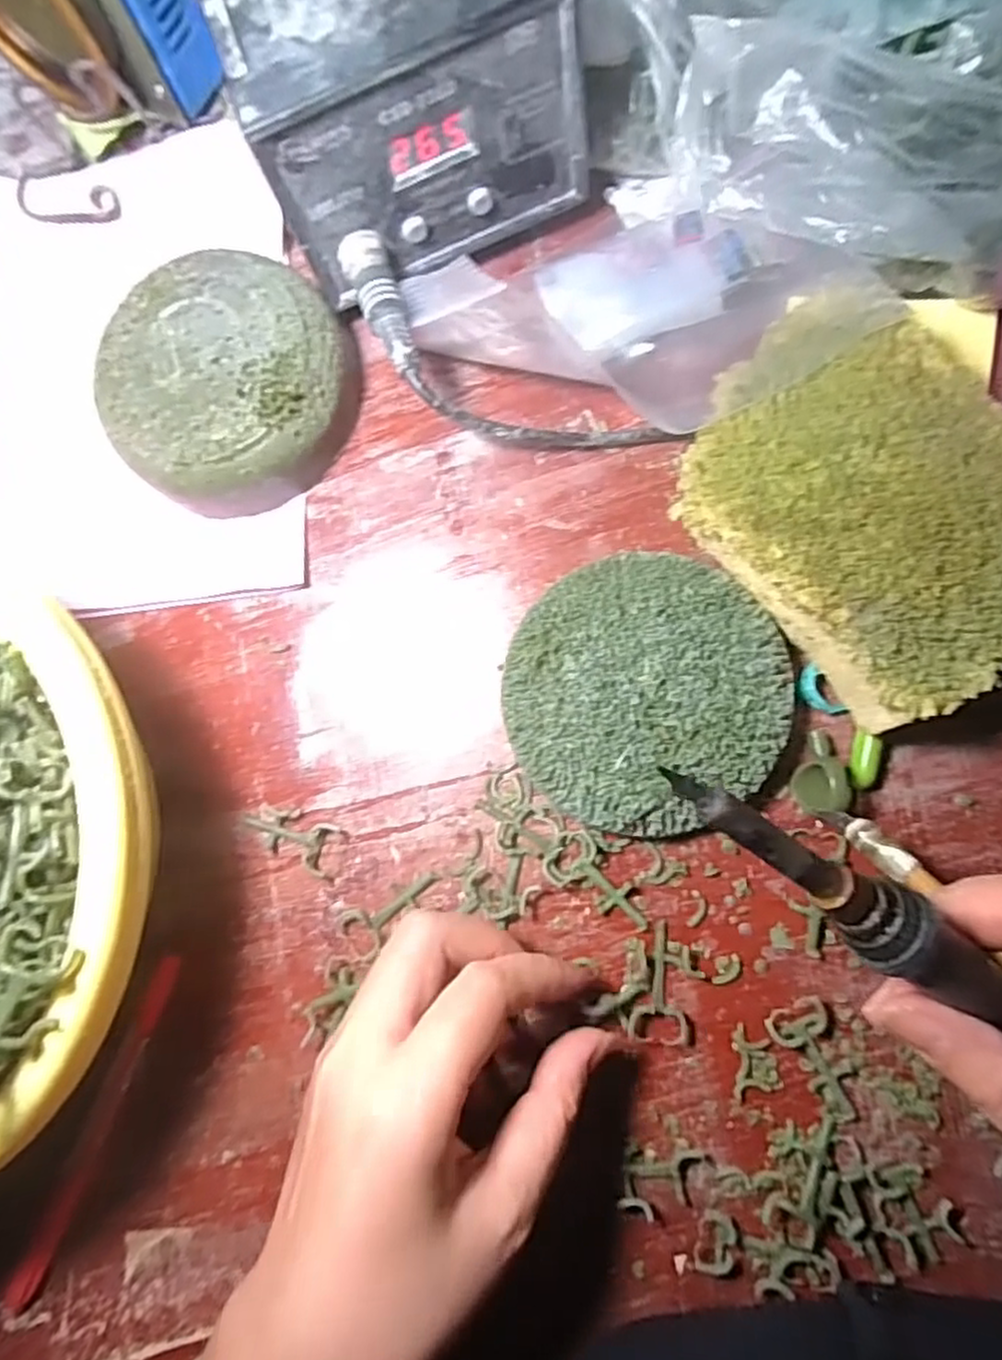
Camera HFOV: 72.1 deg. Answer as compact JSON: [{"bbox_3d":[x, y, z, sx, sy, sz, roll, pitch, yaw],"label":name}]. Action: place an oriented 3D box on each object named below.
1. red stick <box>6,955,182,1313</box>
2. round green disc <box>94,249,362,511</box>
[{"bbox_3d":[-0.163,0.182,0.276,0.011,0.006,0.144,22,88,9],"label":"red stick"},{"bbox_3d":[-0.112,-0.125,0.290,0.099,0.036,0.094,-1,84,8],"label":"round green disc"}]

